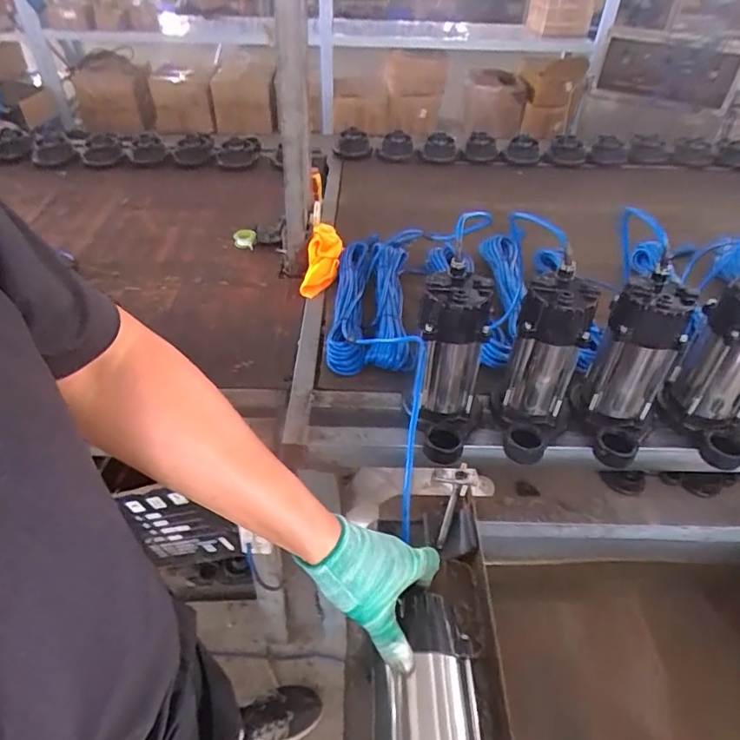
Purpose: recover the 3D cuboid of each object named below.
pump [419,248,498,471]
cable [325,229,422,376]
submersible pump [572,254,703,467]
[{"bbox_3d":[0.113,-0.003,0.730,0.096,0.222,0.152,8,43,7],"label":"pump"},{"bbox_3d":[0.007,-0.153,1.027,0.162,0.066,0.431,6,43,4],"label":"cable"},{"bbox_3d":[0.360,0.000,0.732,0.106,0.219,0.141,23,46,21],"label":"submersible pump"}]

